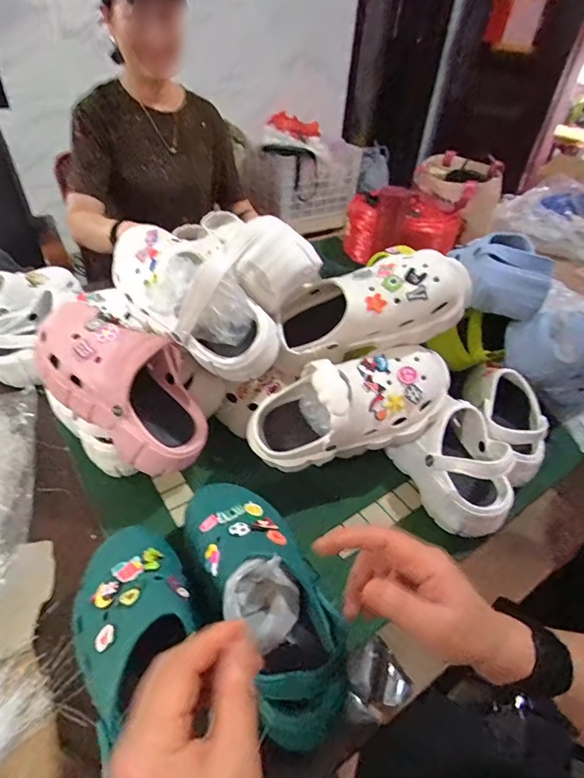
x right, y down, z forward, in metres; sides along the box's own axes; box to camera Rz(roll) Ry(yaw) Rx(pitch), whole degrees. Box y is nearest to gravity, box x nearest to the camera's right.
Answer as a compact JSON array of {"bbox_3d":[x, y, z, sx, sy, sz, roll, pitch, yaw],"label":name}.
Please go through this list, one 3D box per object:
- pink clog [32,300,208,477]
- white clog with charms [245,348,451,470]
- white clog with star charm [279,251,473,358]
[{"bbox_3d":[-0.208,-0.007,0.545,0.248,0.100,0.141,39,84,7],"label":"pink clog"},{"bbox_3d":[0.083,0.021,0.547,0.268,0.116,0.087,-10,44,-17],"label":"white clog with charms"},{"bbox_3d":[0.105,-0.097,0.559,0.250,0.102,0.091,-13,41,9],"label":"white clog with star charm"}]

